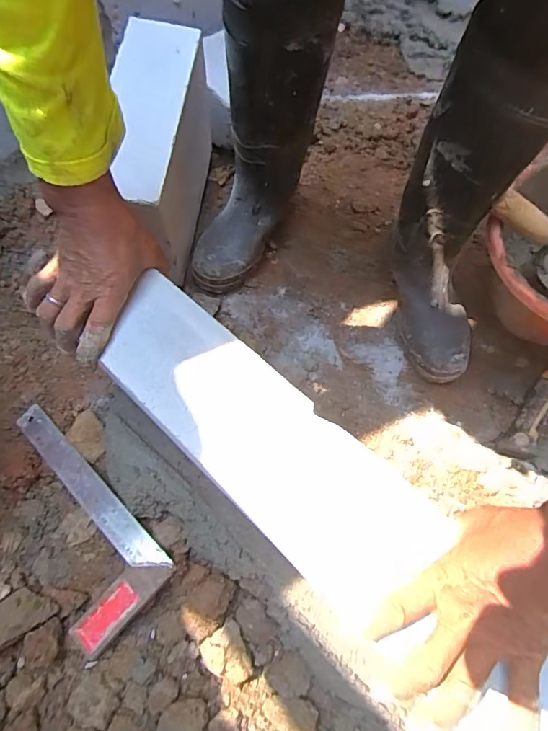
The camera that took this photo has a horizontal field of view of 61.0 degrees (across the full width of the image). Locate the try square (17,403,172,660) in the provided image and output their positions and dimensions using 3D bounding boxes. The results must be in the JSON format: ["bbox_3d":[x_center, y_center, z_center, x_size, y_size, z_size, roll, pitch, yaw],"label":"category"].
[{"bbox_3d":[-0.260,0.178,0.560,0.298,0.024,0.121,41,69,18],"label":"try square"}]

